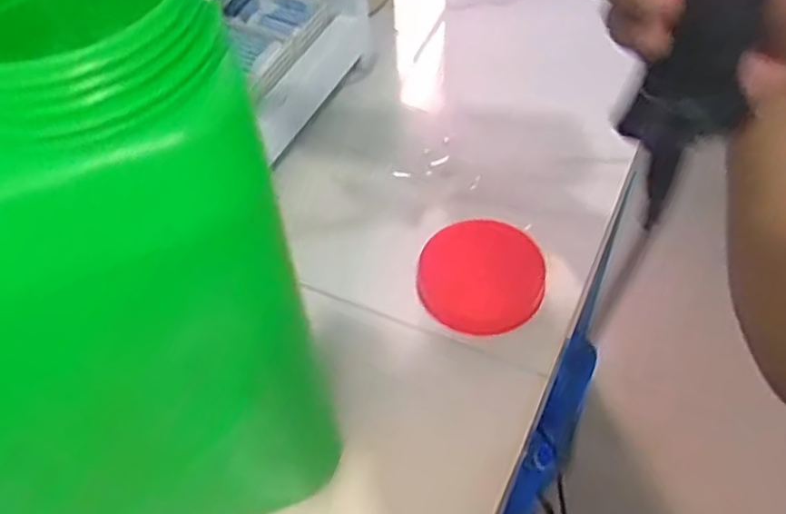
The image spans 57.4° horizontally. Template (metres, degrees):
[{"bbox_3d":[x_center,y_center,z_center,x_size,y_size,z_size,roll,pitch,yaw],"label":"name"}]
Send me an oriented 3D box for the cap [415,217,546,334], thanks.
[{"bbox_3d":[0.084,0.016,0.691,0.117,0.007,0.117,6,61,6],"label":"cap"}]

